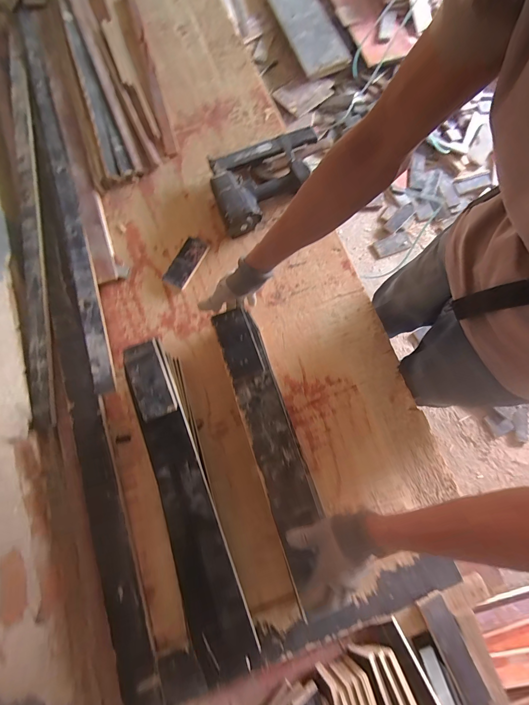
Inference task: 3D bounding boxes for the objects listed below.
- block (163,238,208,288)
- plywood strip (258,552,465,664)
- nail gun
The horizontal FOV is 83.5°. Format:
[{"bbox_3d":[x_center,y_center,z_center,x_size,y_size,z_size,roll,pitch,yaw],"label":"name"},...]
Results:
[{"bbox_3d":[-0.198,-0.228,0.747,0.059,0.018,0.135,27,77,6],"label":"block"},{"bbox_3d":[0.179,0.474,0.556,0.383,0.016,0.062,-20,76,-2],"label":"plywood strip"},{"bbox_3d":[0.015,-0.450,0.769,0.315,0.080,0.215,-21,76,-6],"label":"nail gun"}]

